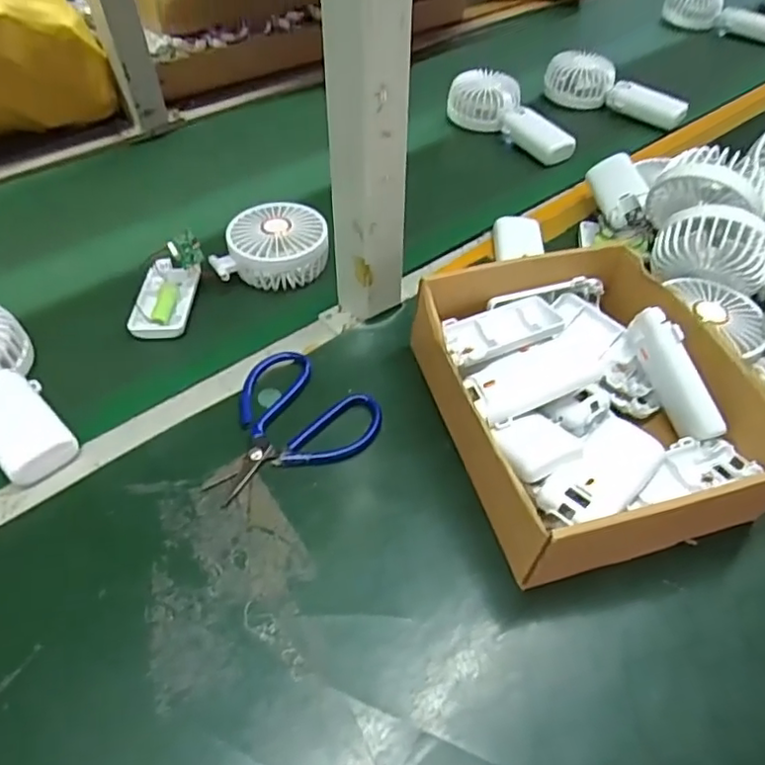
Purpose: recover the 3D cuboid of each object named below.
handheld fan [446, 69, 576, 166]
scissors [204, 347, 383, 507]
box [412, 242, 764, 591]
[{"bbox_3d":[0.149,-0.309,0.707,0.077,0.043,0.159,-20,51,-17],"label":"handheld fan"},{"bbox_3d":[-0.069,0.035,0.416,0.101,0.014,0.117,28,55,21],"label":"scissors"},{"bbox_3d":[0.128,0.002,0.418,0.183,0.070,0.232,-13,51,-12],"label":"box"}]

